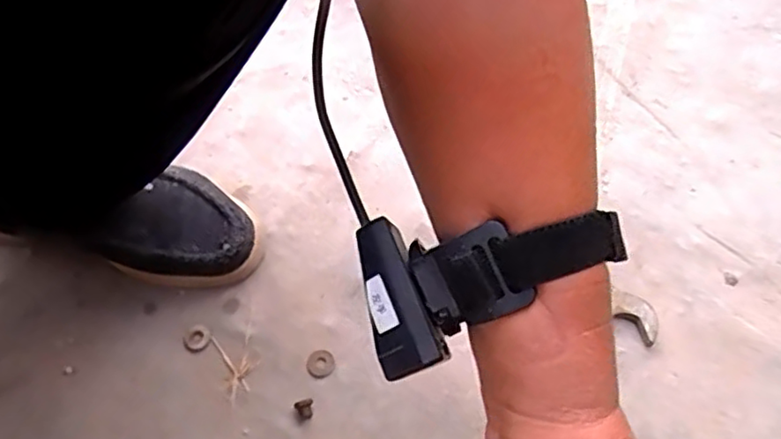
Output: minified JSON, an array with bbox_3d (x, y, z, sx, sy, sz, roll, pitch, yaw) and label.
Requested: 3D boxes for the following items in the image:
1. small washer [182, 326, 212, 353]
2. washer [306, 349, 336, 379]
[{"bbox_3d":[-0.159,0.098,0.525,0.022,0.004,0.021,-34,66,-18],"label":"small washer"},{"bbox_3d":[-0.057,0.117,0.519,0.023,0.004,0.023,-8,60,-5],"label":"washer"}]

